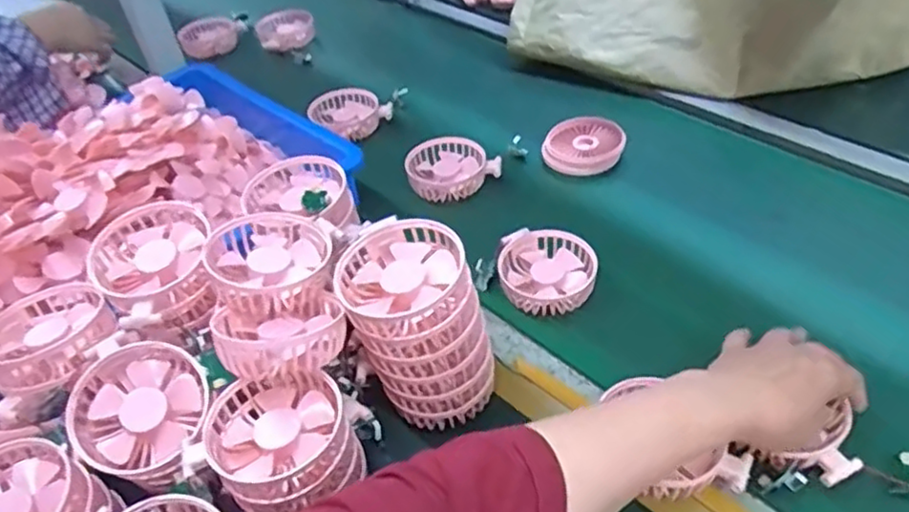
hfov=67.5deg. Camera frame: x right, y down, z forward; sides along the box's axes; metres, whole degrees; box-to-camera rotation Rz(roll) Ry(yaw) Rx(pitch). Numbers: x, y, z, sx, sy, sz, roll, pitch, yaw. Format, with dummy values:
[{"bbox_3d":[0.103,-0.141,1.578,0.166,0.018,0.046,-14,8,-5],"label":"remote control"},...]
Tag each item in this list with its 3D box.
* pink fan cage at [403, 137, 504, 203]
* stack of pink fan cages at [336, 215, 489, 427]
[{"bbox_3d":[-0.002,-0.098,0.791,0.104,0.047,0.082,-9,42,-2],"label":"pink fan cage"},{"bbox_3d":[-0.028,0.056,0.518,0.096,0.142,0.096,-22,44,-16],"label":"stack of pink fan cages"}]

